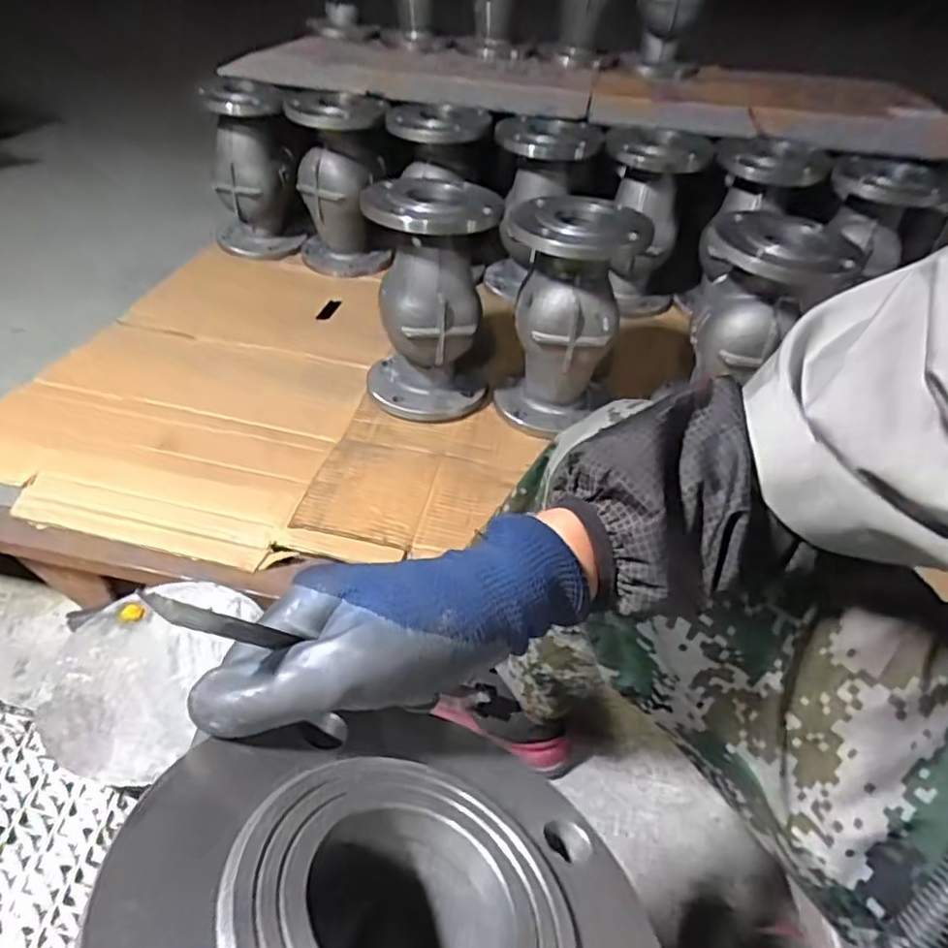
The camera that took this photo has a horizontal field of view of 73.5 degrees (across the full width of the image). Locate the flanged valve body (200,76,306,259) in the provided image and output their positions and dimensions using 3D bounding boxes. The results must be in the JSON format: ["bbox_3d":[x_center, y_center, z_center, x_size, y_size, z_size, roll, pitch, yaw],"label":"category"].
[{"bbox_3d":[-0.413,-0.563,1.188,0.160,0.293,0.147,-12,45,-17],"label":"flanged valve body"}]

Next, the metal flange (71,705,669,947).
[{"bbox_3d":[-0.029,0.156,0.208,0.173,0.067,0.173,26,17,8],"label":"metal flange"}]

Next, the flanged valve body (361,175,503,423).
[{"bbox_3d":[-0.062,-0.236,0.882,0.174,0.285,0.152,-1,43,-6],"label":"flanged valve body"}]

